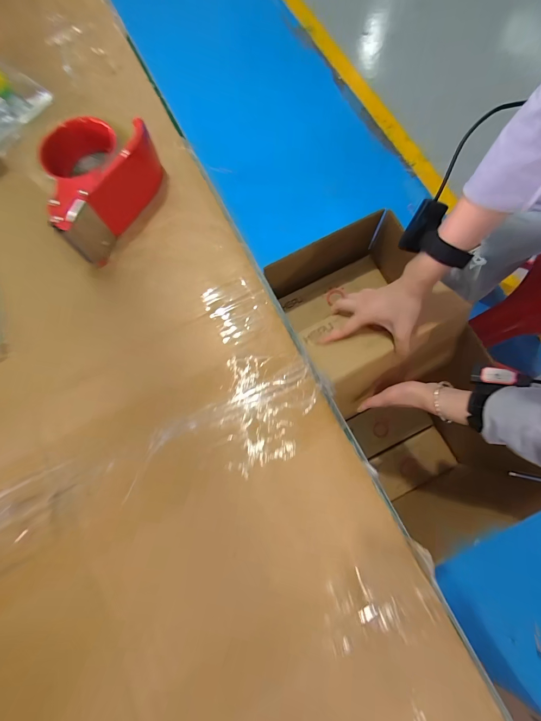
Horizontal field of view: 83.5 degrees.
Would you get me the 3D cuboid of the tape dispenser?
[{"bbox_3d":[-0.181,-0.190,0.318,0.113,0.057,0.139,41,79,8],"label":"tape dispenser"}]

